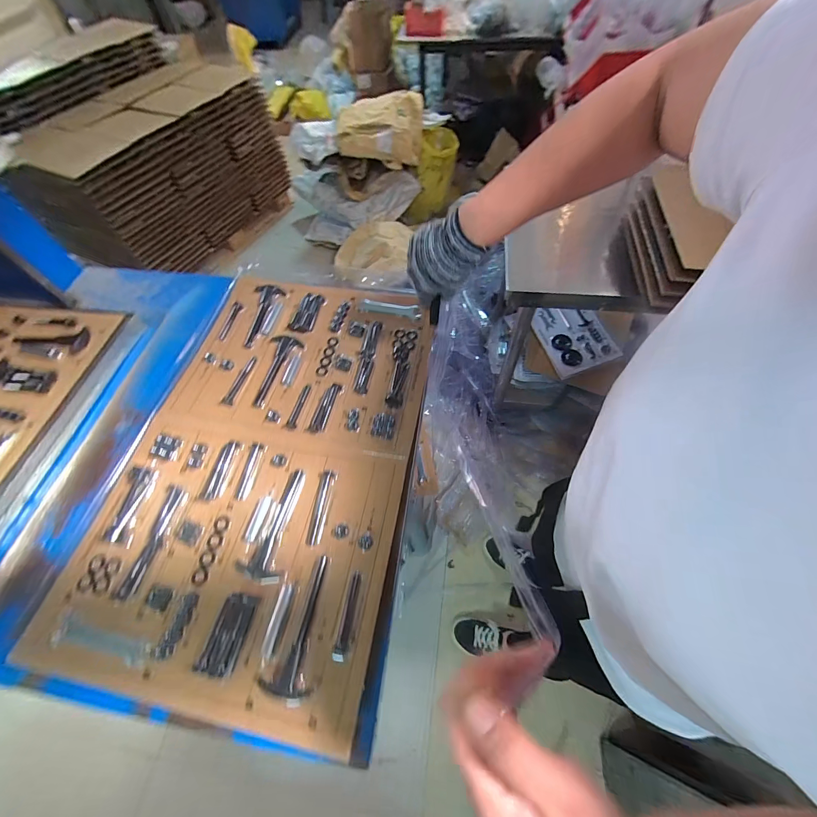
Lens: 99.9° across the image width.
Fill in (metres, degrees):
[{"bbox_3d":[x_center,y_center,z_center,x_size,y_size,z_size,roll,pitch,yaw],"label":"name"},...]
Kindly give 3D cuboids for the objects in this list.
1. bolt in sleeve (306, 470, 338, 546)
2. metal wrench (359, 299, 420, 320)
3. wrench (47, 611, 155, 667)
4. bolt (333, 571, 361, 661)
[{"bbox_3d":[-0.112,0.125,0.440,0.025,0.016,0.090,2,61,4],"label":"bolt in sleeve"},{"bbox_3d":[-0.034,-0.173,0.595,0.110,0.012,0.026,12,62,10],"label":"metal wrench"},{"bbox_3d":[-0.343,0.260,0.382,0.120,0.004,0.030,13,62,10],"label":"wrench"},{"bbox_3d":[-0.067,0.228,0.380,0.014,0.021,0.084,6,61,7],"label":"bolt"}]

